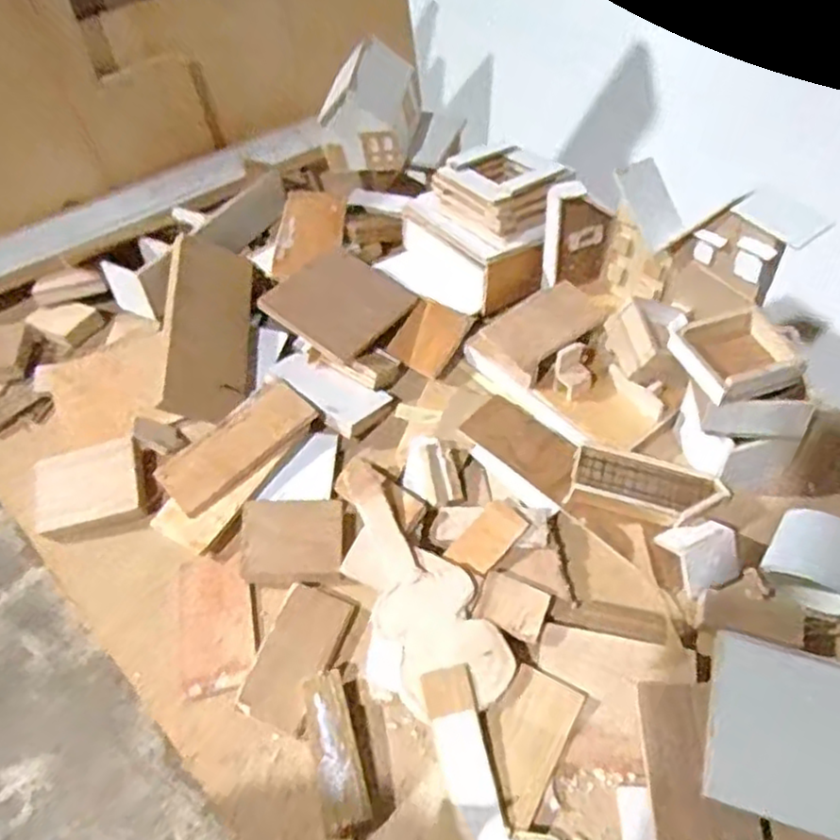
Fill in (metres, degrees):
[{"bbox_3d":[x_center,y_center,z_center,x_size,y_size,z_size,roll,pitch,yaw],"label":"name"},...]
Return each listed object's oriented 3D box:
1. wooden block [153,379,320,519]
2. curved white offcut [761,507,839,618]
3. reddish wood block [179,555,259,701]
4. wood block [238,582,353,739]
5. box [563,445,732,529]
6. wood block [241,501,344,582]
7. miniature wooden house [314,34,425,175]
[{"bbox_3d":[-0.145,0.020,0.568,0.125,0.014,0.058,-38,57,-21],"label":"wooden block"},{"bbox_3d":[0.268,0.096,0.477,0.064,0.053,0.053,24,59,21],"label":"curved white offcut"},{"bbox_3d":[-0.144,0.142,0.502,0.054,0.010,0.099,-15,58,-5],"label":"reddish wood block"},{"bbox_3d":[-0.083,0.158,0.478,0.044,0.009,0.091,16,55,18],"label":"wood block"},{"bbox_3d":[0.165,0.051,0.523,0.106,0.021,0.044,11,54,15],"label":"box"},{"bbox_3d":[-0.094,0.086,0.518,0.072,0.013,0.060,-5,52,2],"label":"wood block"},{"bbox_3d":[-0.050,-0.310,0.696,0.080,0.090,0.088,5,57,12],"label":"miniature wooden house"}]

